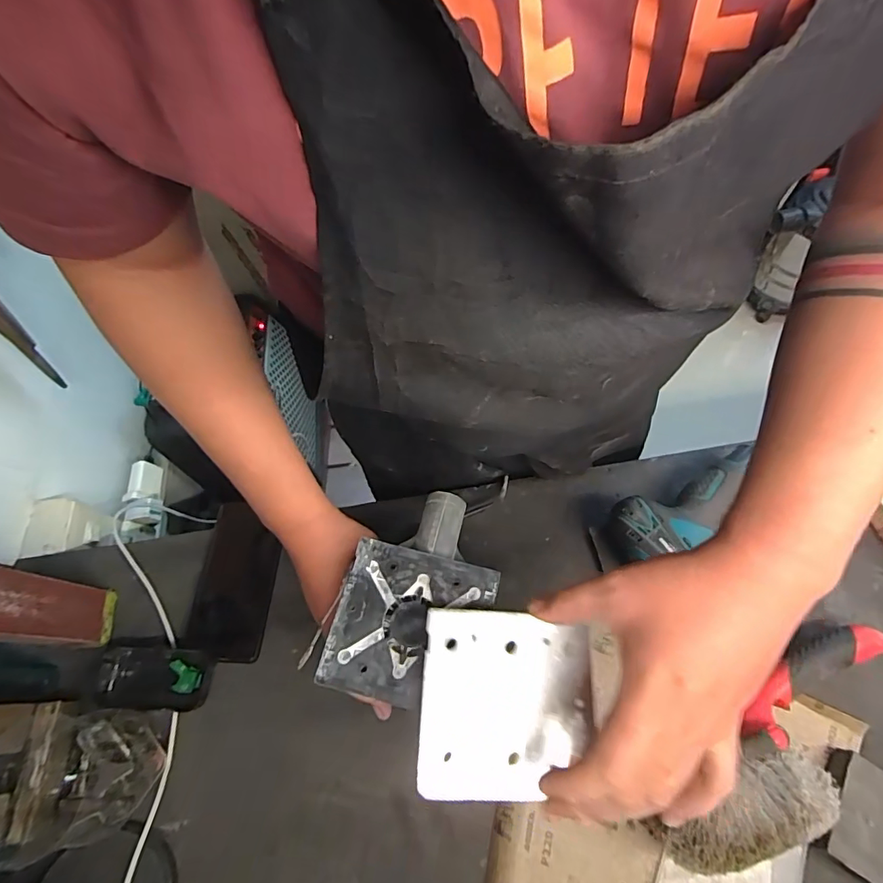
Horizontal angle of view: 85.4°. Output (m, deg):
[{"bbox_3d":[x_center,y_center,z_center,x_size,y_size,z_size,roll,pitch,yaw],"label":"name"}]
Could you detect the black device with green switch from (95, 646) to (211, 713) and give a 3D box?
[{"bbox_3d":[-0.271,0.226,0.459,0.107,0.025,0.054,1,62,2],"label":"black device with green switch"}]

